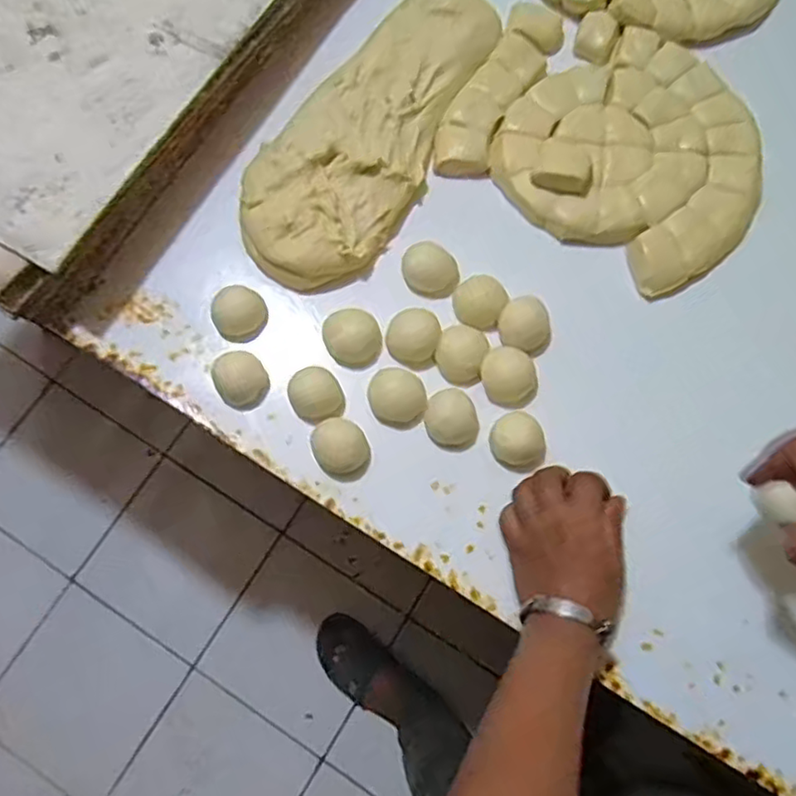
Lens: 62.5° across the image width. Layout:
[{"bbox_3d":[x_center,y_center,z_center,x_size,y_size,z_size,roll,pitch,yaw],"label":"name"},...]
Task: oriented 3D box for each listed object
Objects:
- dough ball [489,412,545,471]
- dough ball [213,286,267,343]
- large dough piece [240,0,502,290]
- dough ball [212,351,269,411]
[{"bbox_3d":[0.103,0.039,0.568,0.049,0.027,0.046,0,74,-1],"label":"dough ball"},{"bbox_3d":[-0.144,-0.077,0.598,0.047,0.033,0.040,-26,76,-8],"label":"dough ball"},{"bbox_3d":[-0.022,-0.269,0.638,0.140,0.036,0.355,30,76,7],"label":"large dough piece"},{"bbox_3d":[-0.140,-0.017,0.585,0.043,0.023,0.046,0,74,-1],"label":"dough ball"}]

